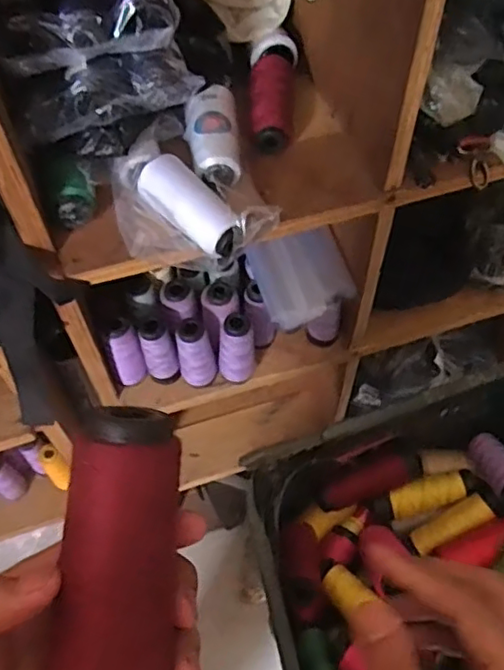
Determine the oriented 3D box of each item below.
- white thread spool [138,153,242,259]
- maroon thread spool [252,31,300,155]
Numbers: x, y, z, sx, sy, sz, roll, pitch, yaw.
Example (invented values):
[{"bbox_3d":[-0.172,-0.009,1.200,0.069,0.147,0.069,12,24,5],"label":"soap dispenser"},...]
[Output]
[{"bbox_3d":[-0.054,-0.116,0.555,0.113,0.041,0.041,39,66,23],"label":"white thread spool"},{"bbox_3d":[0.022,-0.258,0.652,0.052,0.037,0.147,2,58,3],"label":"maroon thread spool"}]

